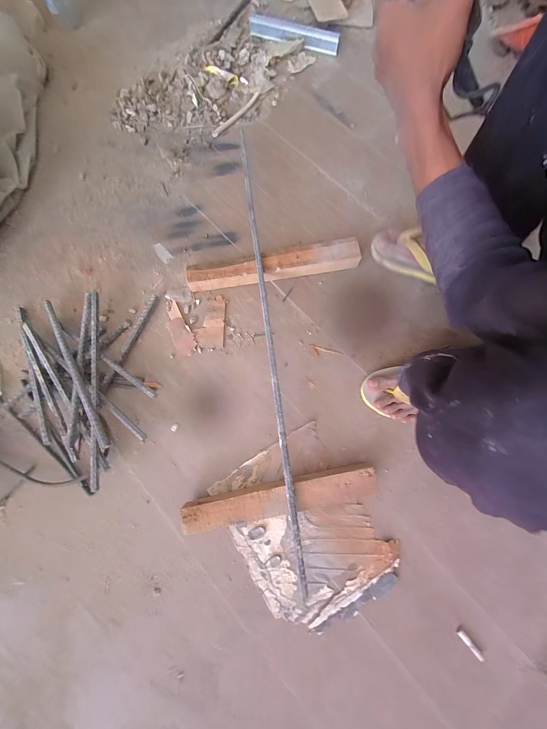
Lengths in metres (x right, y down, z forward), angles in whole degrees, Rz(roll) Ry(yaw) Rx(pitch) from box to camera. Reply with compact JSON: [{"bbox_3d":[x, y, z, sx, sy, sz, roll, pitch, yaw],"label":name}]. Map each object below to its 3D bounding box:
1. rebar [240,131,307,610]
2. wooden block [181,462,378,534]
[{"bbox_3d":[-0.013,-0.093,0.472,0.012,0.014,0.877,-8,77,-1],"label":"rebar"},{"bbox_3d":[0.013,0.223,0.422,0.317,0.042,0.049,-10,77,-1],"label":"wooden block"}]

